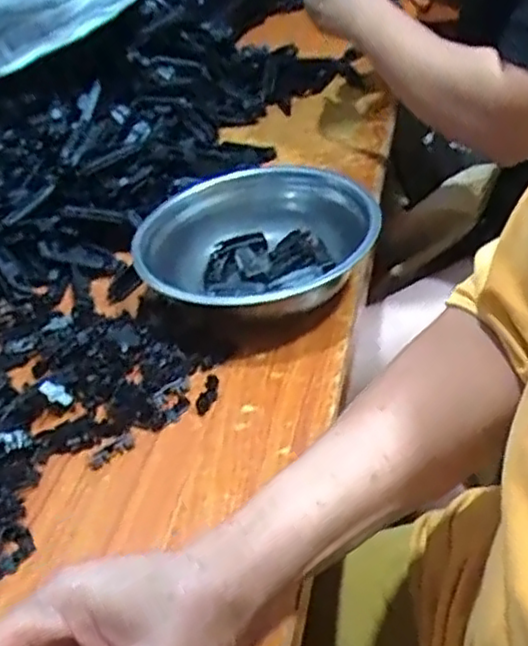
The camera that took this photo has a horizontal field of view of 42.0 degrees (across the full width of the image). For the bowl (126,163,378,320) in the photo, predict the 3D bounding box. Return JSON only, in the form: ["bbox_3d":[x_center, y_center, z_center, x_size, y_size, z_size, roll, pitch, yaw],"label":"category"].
[{"bbox_3d":[-0.014,-0.076,0.595,0.188,0.071,0.199,-6,40,5],"label":"bowl"}]

